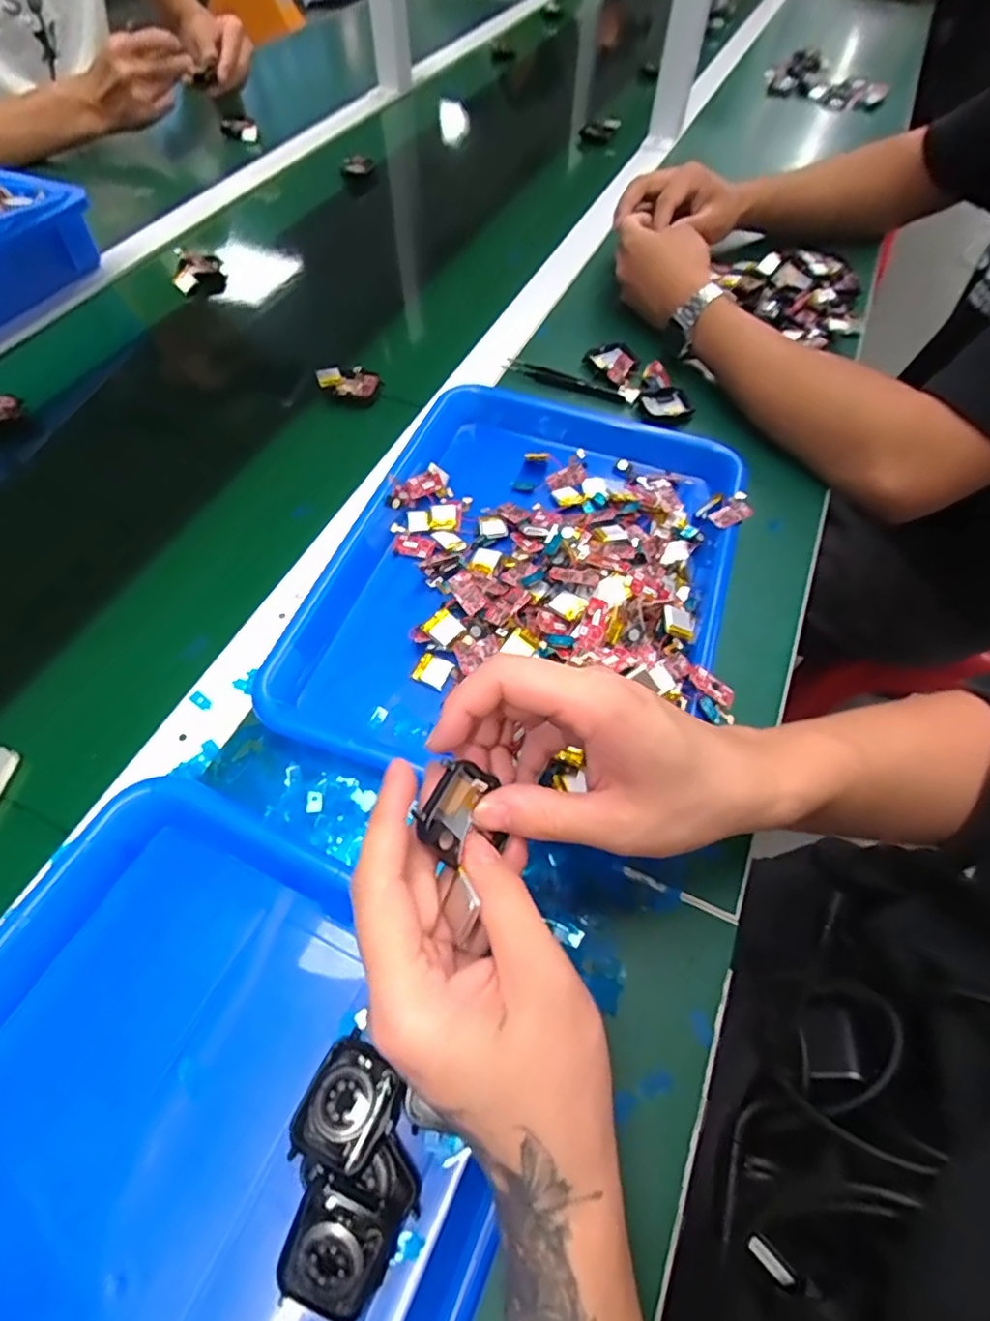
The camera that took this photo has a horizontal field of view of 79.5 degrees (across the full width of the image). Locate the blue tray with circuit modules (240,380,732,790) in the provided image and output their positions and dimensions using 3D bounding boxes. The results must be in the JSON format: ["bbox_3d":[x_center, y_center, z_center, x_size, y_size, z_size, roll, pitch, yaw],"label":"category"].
[{"bbox_3d":[0.029,-0.069,0.407,0.262,0.043,0.343,16,59,7],"label":"blue tray with circuit modules"}]

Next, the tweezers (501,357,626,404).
[{"bbox_3d":[0.063,-0.259,0.549,0.116,0.008,0.016,24,61,12],"label":"tweezers"}]

